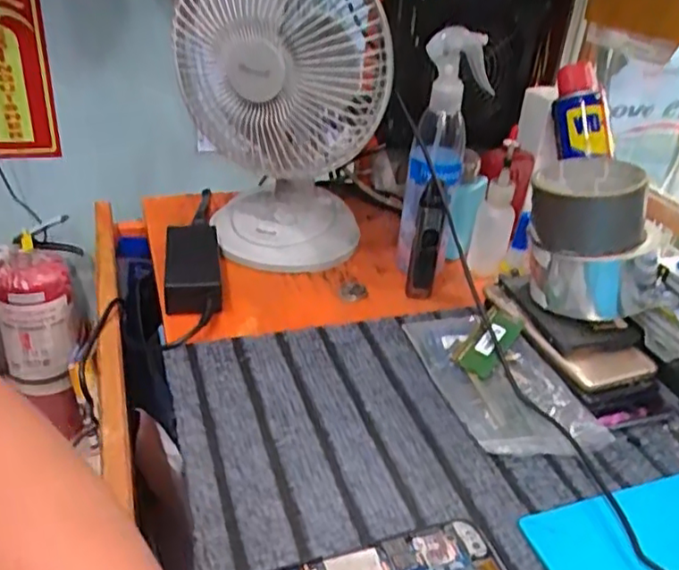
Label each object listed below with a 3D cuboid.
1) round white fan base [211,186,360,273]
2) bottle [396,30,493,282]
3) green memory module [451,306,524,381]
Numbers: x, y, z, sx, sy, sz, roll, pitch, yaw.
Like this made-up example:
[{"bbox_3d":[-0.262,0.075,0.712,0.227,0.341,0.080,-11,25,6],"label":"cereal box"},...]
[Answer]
[{"bbox_3d":[-0.055,-0.065,0.647,0.145,0.037,0.128,2,32,-7],"label":"round white fan base"},{"bbox_3d":[0.094,-0.101,0.566,0.064,0.216,0.064,2,32,-8],"label":"bottle"},{"bbox_3d":[0.114,0.042,0.488,0.029,0.006,0.071,25,49,29],"label":"green memory module"}]

